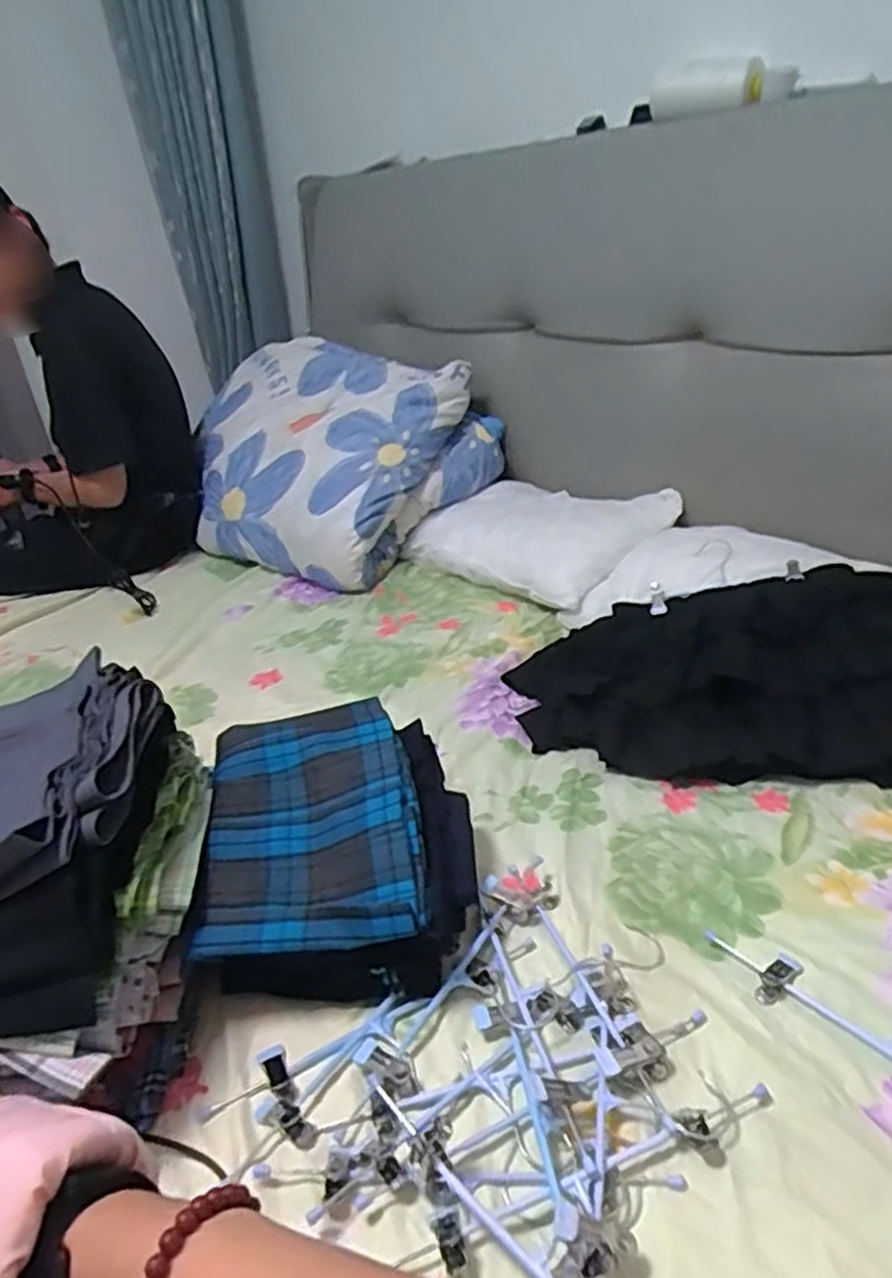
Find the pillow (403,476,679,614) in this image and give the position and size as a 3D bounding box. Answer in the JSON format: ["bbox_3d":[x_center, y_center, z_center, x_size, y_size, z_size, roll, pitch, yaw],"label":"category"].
[{"bbox_3d":[0.156,-0.186,1.324,0.419,0.093,0.263,23,41,39],"label":"pillow"}]

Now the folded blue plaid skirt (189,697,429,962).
[{"bbox_3d":[-0.128,0.159,0.718,0.189,0.047,0.295,-8,30,-3],"label":"folded blue plaid skirt"}]

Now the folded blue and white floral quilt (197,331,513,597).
[{"bbox_3d":[-0.255,-0.359,1.525,0.456,0.353,0.582,-28,37,-33],"label":"folded blue and white floral quilt"}]

